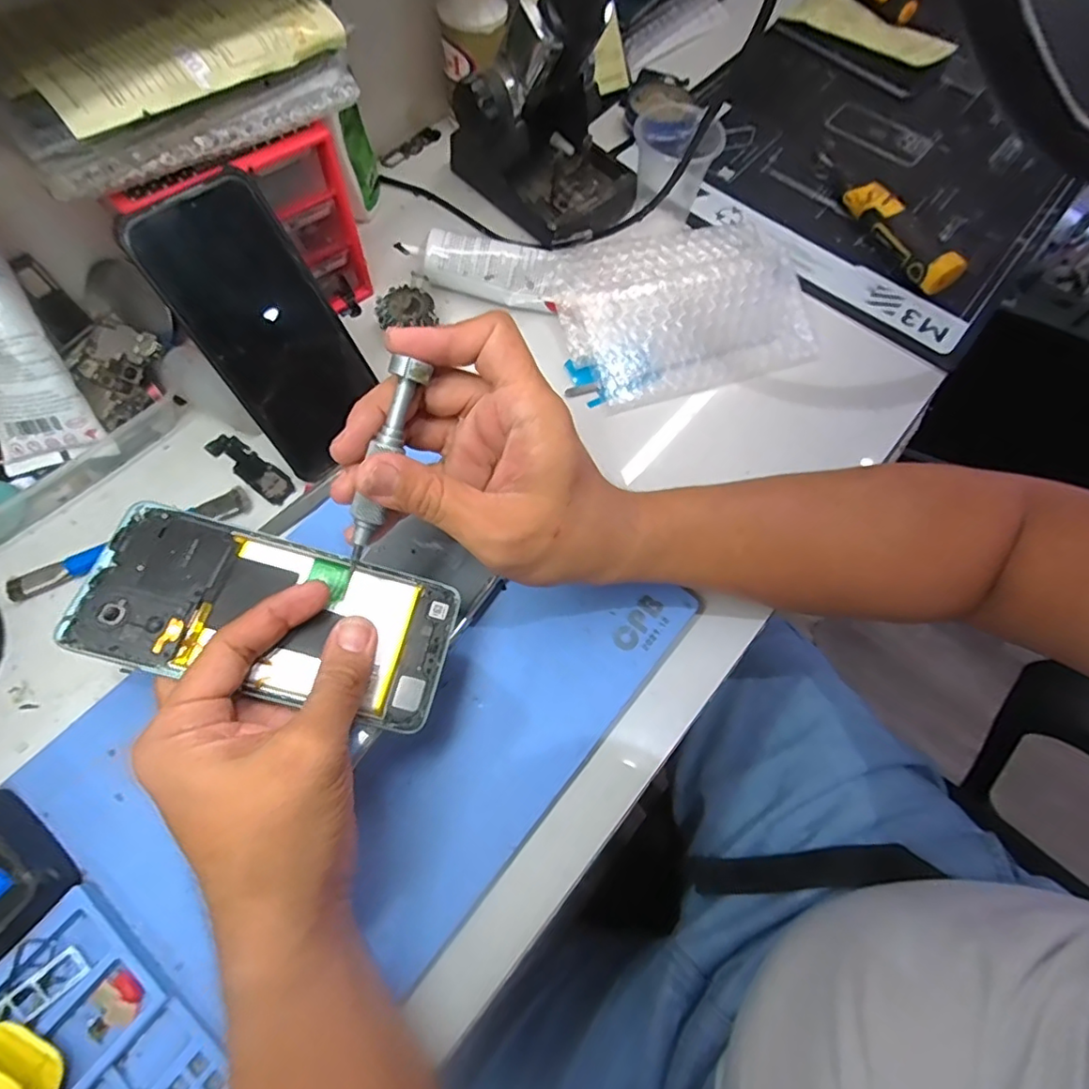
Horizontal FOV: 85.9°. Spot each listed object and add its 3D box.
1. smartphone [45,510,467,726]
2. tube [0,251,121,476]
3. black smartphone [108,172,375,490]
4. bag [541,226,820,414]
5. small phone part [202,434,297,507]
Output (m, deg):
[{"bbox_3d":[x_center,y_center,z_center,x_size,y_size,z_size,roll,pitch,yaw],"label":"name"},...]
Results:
[{"bbox_3d":[-0.128,0.034,0.280,0.163,0.006,0.073,15,65,-7],"label":"smartphone"},{"bbox_3d":[-0.309,-0.119,0.330,0.048,0.153,0.023,-14,27,-8],"label":"tube"},{"bbox_3d":[-0.161,-0.125,0.349,0.077,0.160,0.007,-38,29,-16],"label":"black smartphone"},{"bbox_3d":[0.103,-0.179,0.434,0.176,0.035,0.133,-19,70,-10],"label":"bag"},{"bbox_3d":[-0.194,-0.052,0.386,0.070,0.004,0.020,36,70,12],"label":"small phone part"}]

